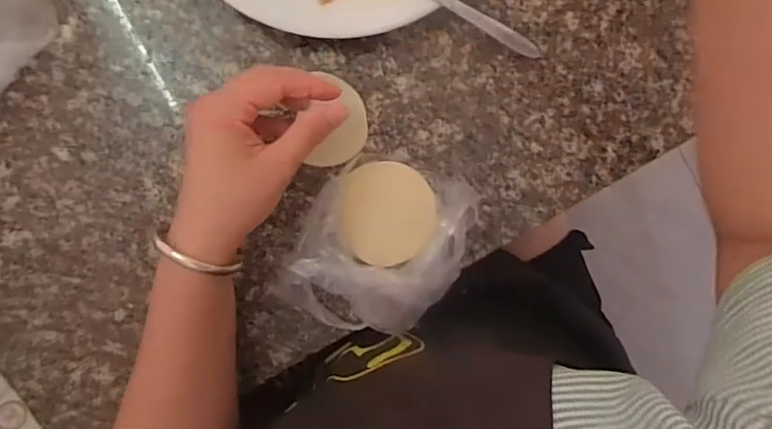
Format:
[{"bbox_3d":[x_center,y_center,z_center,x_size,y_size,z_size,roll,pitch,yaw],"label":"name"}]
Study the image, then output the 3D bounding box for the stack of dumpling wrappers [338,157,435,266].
[{"bbox_3d":[0.001,0.000,0.411,0.069,0.005,0.071,2,94,-17],"label":"stack of dumpling wrappers"}]

